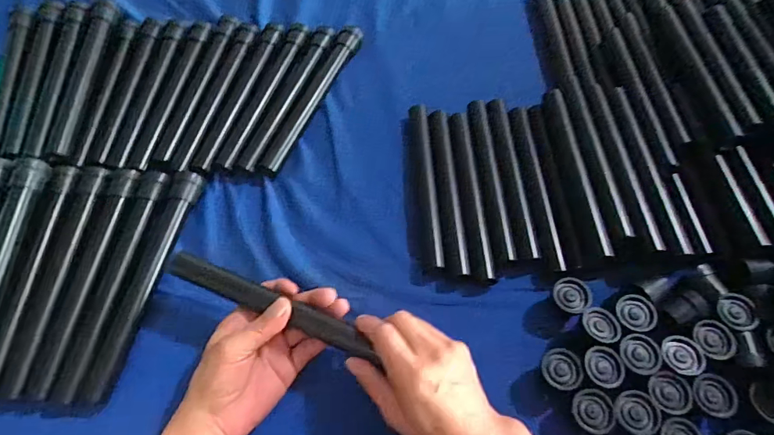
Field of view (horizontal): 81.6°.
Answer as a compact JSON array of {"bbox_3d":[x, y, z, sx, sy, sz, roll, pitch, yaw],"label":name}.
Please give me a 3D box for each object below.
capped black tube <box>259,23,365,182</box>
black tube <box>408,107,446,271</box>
[{"bbox_3d":[-0.097,-0.157,0.584,0.030,0.024,0.247,22,63,12],"label":"capped black tube"},{"bbox_3d":[0.043,-0.043,0.522,0.022,0.018,0.214,-3,61,-1],"label":"black tube"}]

